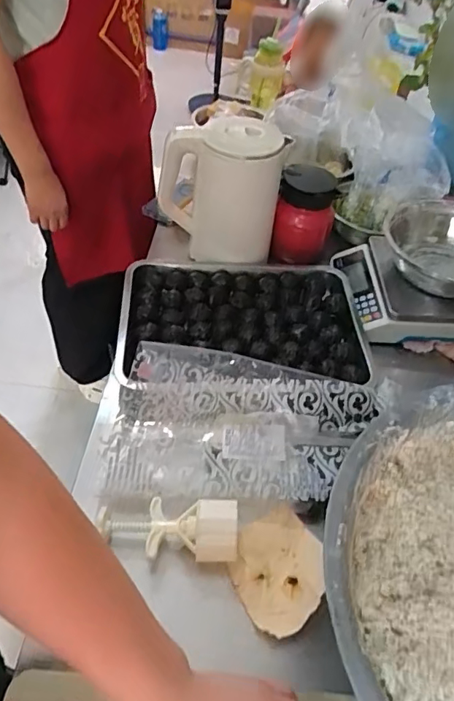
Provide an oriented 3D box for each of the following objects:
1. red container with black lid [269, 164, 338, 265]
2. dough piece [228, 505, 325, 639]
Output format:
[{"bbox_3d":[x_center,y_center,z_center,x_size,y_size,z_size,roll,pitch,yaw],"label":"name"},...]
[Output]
[{"bbox_3d":[0.162,-0.278,1.101,0.117,0.190,0.118,9,48,2],"label":"red container with black lid"},{"bbox_3d":[0.064,0.257,0.609,0.117,0.035,0.129,-21,54,-23],"label":"dough piece"}]

